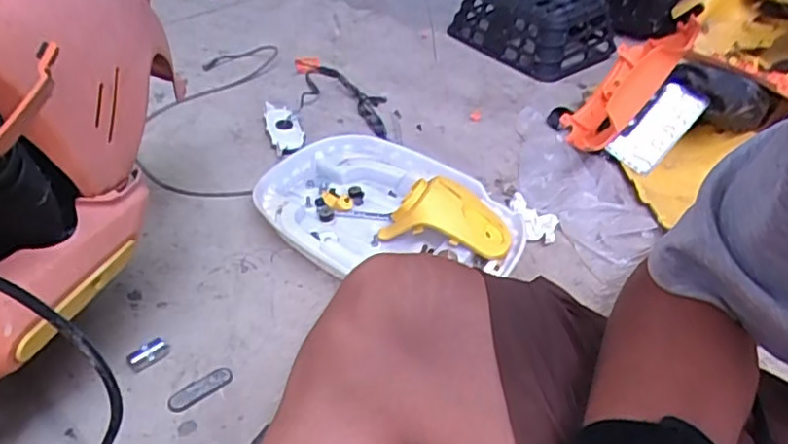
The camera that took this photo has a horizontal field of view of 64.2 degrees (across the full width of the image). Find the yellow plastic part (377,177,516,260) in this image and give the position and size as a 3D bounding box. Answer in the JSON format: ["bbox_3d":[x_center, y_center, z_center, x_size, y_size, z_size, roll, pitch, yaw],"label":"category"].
[{"bbox_3d":[0.079,-0.009,0.865,0.170,0.069,0.109,14,39,11],"label":"yellow plastic part"}]

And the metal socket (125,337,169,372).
[{"bbox_3d":[-0.266,0.145,0.685,0.044,0.023,0.018,-23,47,-31],"label":"metal socket"}]

